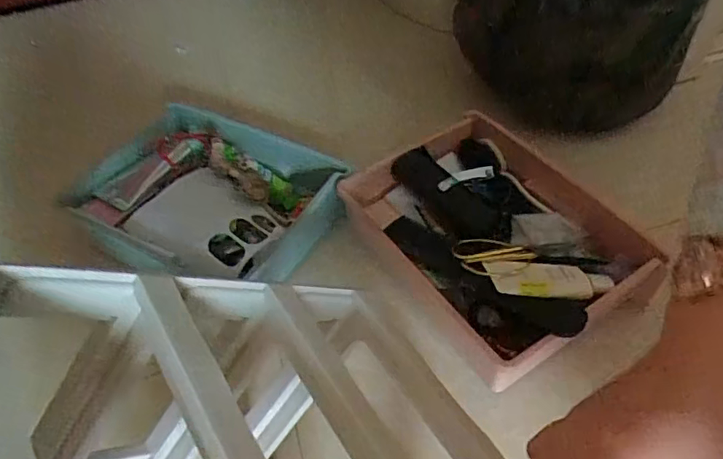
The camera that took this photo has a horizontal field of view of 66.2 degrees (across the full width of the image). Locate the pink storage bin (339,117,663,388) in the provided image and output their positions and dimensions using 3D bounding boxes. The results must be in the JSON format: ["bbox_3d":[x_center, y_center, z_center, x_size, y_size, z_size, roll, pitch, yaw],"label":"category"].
[{"bbox_3d":[0.124,0.006,0.531,0.194,0.069,0.260,-25,52,-15],"label":"pink storage bin"}]

